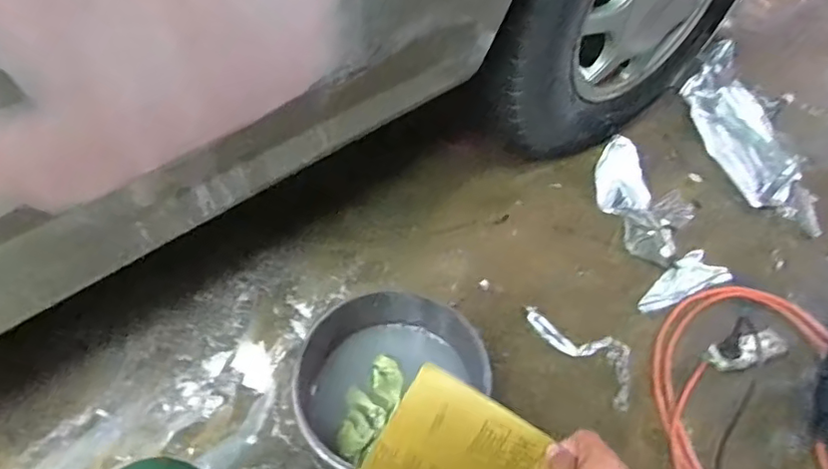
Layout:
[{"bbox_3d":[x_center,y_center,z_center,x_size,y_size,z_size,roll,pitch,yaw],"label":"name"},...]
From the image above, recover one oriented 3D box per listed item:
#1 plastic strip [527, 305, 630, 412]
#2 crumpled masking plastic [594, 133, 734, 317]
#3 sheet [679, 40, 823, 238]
[{"bbox_3d":[0.281,0.182,0.930,0.086,0.020,0.214,-31,60,-23],"label":"plastic strip"},{"bbox_3d":[0.446,-0.036,1.054,0.167,0.039,0.357,-4,53,-5],"label":"crumpled masking plastic"},{"bbox_3d":[0.692,-0.210,1.169,0.180,0.049,0.494,-5,53,-6],"label":"sheet"}]

